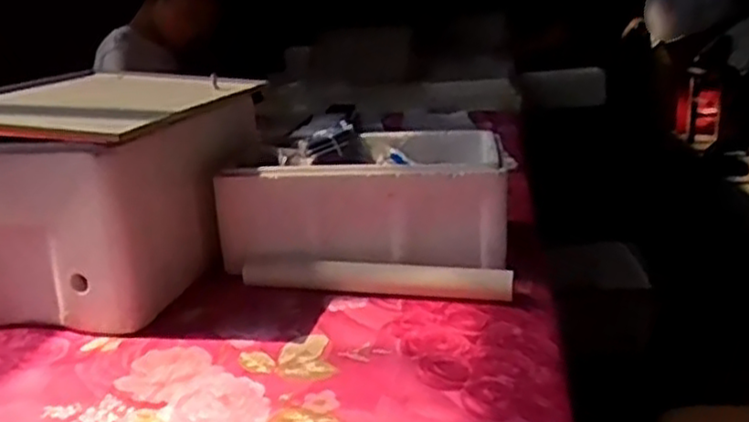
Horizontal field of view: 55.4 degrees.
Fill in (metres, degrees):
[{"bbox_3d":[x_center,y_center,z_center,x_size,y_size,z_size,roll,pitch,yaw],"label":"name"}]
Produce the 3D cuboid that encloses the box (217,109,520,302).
[{"bbox_3d":[-0.001,-0.008,1.043,0.383,0.176,0.275,2,20,13],"label":"box"}]

